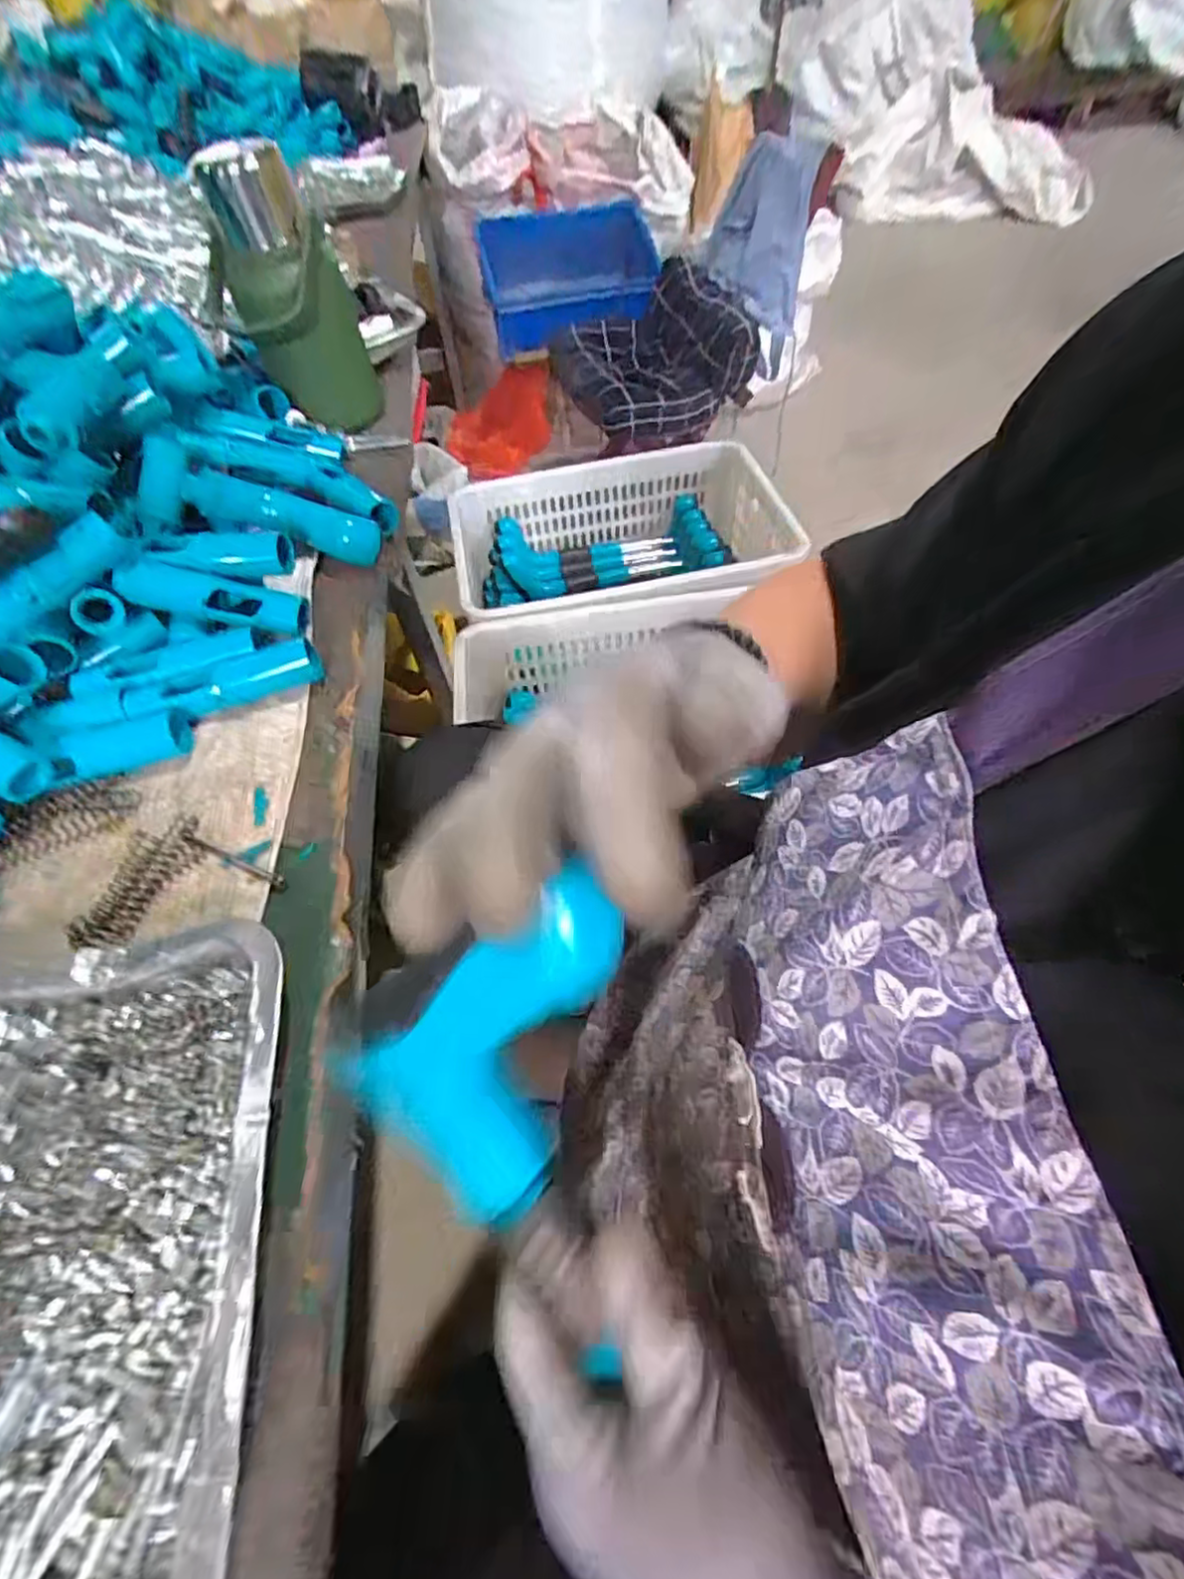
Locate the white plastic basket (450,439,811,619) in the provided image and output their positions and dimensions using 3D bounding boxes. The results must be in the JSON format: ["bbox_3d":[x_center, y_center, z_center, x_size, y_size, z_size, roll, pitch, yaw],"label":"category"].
[{"bbox_3d":[0.049,-0.370,1.092,0.519,0.189,0.377,-13,56,-6],"label":"white plastic basket"}]

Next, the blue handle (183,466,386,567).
[{"bbox_3d":[-0.235,-0.216,0.509,0.136,0.030,0.041,16,56,-8],"label":"blue handle"}]

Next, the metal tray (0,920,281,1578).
[{"bbox_3d":[-0.217,0.185,0.252,0.175,0.029,0.244,-9,55,-3],"label":"metal tray"}]

